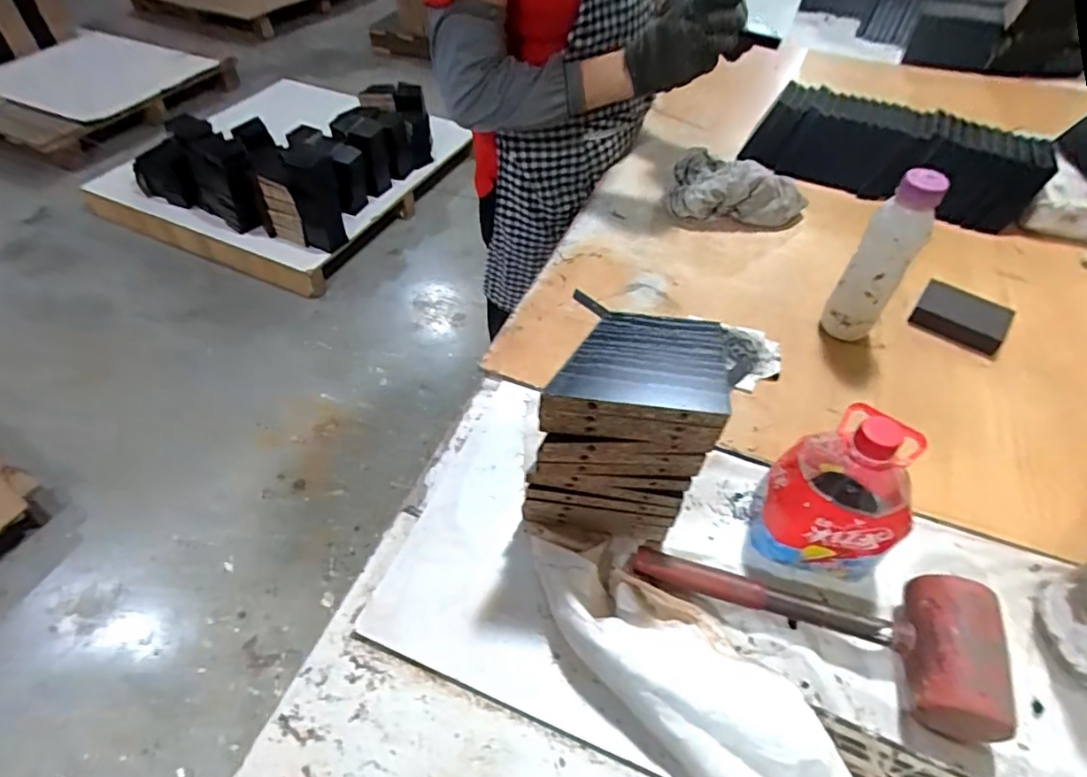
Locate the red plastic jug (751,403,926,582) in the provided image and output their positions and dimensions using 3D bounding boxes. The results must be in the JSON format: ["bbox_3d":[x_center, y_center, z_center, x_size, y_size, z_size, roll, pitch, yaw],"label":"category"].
[{"bbox_3d":[0.247,0.082,0.484,0.105,0.146,0.094,16,51,13],"label":"red plastic jug"}]

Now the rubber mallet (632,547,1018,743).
[{"bbox_3d":[0.205,0.186,0.455,0.268,0.063,0.110,10,50,9],"label":"rubber mallet"}]

